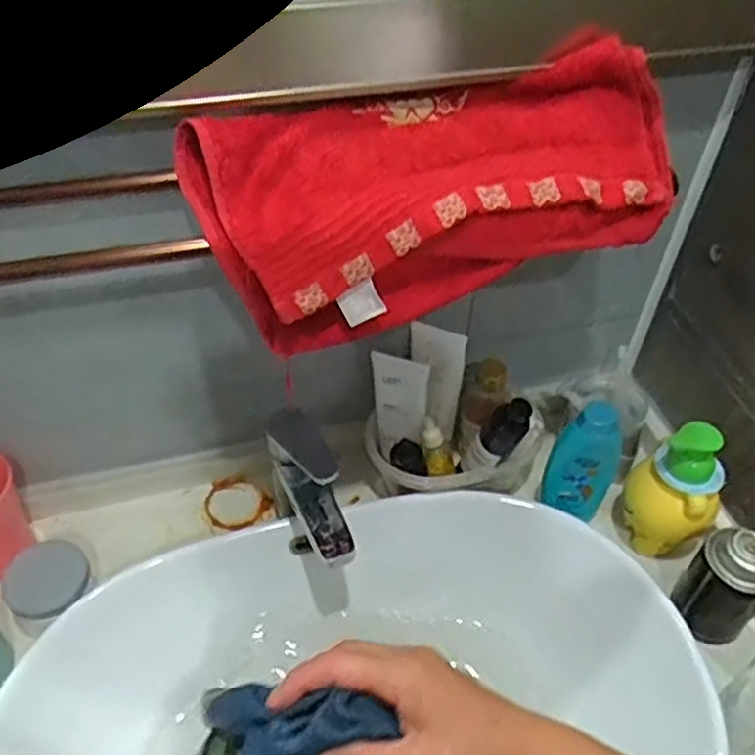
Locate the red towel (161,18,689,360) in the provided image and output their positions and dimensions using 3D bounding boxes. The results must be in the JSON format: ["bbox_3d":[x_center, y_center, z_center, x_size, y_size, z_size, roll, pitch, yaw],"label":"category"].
[{"bbox_3d":[0.039,-0.133,0.507,0.340,0.129,0.132,-11,48,-12],"label":"red towel"}]

